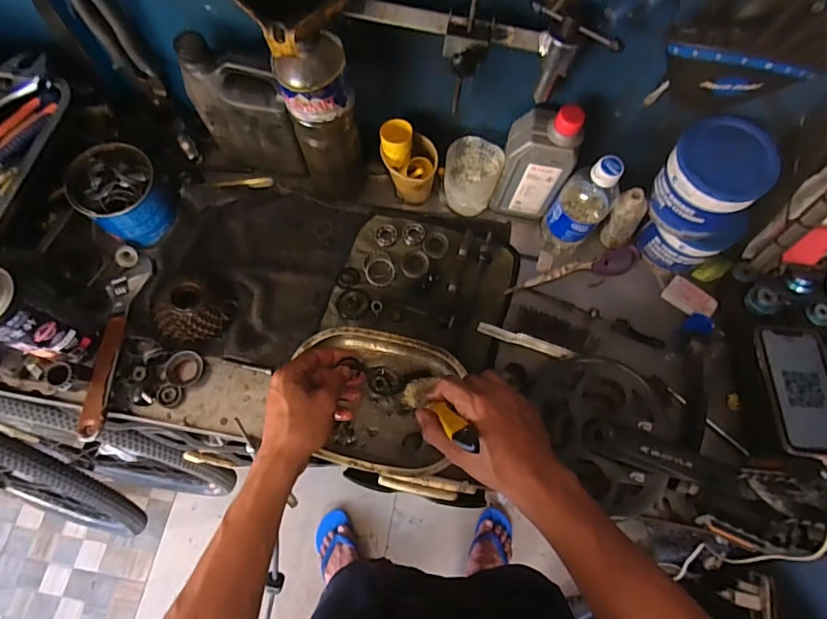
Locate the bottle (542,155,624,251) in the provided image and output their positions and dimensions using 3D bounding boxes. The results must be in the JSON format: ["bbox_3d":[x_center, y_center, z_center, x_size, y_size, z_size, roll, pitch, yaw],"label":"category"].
[{"bbox_3d":[0.211,-0.133,0.599,0.062,0.163,0.060,1,70,-2],"label":"bottle"}]

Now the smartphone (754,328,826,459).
[{"bbox_3d":[0.447,0.093,0.546,0.082,0.011,0.153,6,63,1],"label":"smartphone"}]

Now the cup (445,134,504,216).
[{"bbox_3d":[0.075,-0.170,0.636,0.070,0.089,0.069,1,70,-2],"label":"cup"}]

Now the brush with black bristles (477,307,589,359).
[{"bbox_3d":[0.156,0.026,0.611,0.132,0.024,0.045,18,70,5],"label":"brush with black bristles"}]

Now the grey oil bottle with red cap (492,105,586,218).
[{"bbox_3d":[0.152,-0.183,0.599,0.078,0.167,0.053,11,70,2],"label":"grey oil bottle with red cap"}]

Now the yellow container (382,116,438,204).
[{"bbox_3d":[-0.007,-0.183,0.631,0.069,0.116,0.063,0,70,-2],"label":"yellow container"}]

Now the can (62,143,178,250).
[{"bbox_3d":[-0.368,-0.144,0.612,0.094,0.095,0.096,1,70,-2],"label":"can"}]

